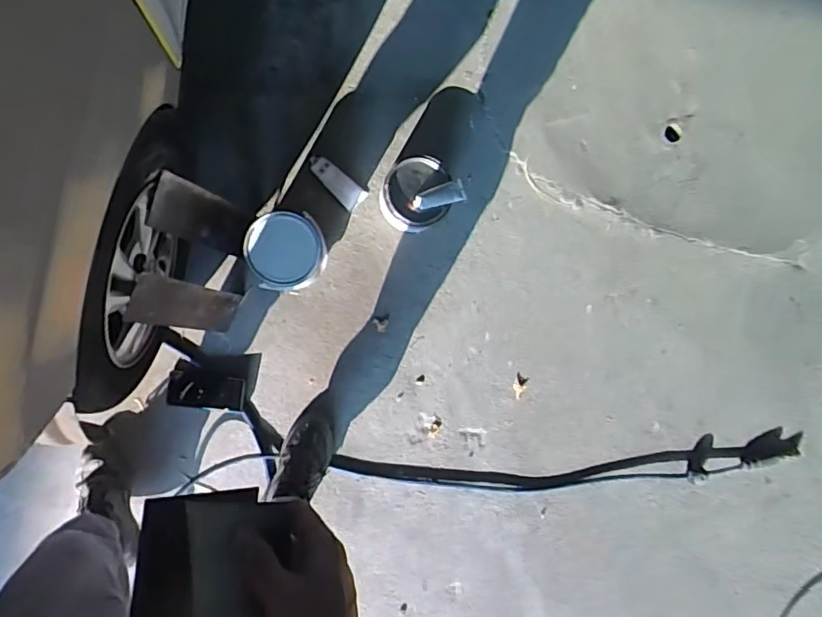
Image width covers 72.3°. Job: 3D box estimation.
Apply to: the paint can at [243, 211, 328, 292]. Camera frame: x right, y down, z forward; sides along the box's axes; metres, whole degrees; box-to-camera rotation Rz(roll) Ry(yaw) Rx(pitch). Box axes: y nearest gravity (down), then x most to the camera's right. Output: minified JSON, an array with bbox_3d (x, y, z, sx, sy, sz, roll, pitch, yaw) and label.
[{"bbox_3d":[-0.258,-0.118,1.175,0.154,0.150,0.152,0,91,-8],"label":"paint can"}]

